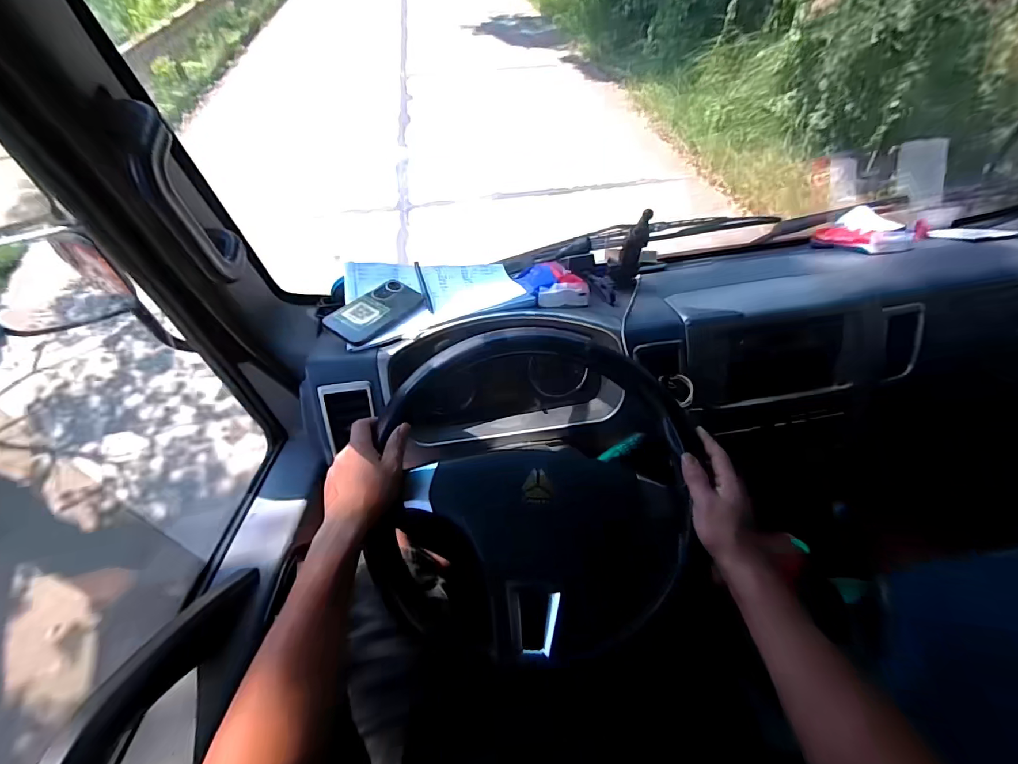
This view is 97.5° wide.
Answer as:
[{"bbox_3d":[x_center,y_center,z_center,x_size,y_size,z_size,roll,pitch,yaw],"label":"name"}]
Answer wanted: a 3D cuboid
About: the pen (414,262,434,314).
[{"bbox_3d":[-0.151,-0.170,0.793,0.009,0.015,0.135,-15,51,-11],"label":"pen"}]

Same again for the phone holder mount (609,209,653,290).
[{"bbox_3d":[0.200,-0.223,0.733,0.048,0.134,0.037,7,51,8],"label":"phone holder mount"}]

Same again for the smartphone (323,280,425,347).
[{"bbox_3d":[-0.214,-0.118,0.727,0.093,0.013,0.161,30,48,17],"label":"smartphone"}]

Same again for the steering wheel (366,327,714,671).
[{"bbox_3d":[0.032,0.128,0.572,0.377,0.110,0.377,0,72,0],"label":"steering wheel"}]

